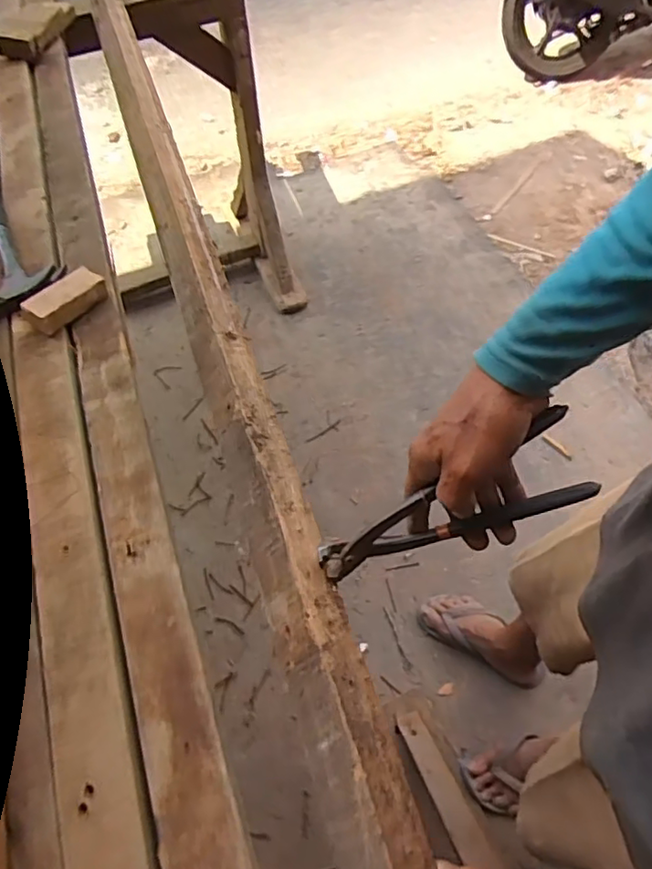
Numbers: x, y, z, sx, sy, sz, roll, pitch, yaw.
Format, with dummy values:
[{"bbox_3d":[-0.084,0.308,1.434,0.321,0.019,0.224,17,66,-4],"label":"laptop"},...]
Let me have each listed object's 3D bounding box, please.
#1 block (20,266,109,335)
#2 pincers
[{"bbox_3d":[-0.293,-0.154,0.668,0.092,0.030,0.041,-41,63,-20],"label":"block"},{"bbox_3d":[0.091,0.057,0.453,0.216,0.073,0.033,-23,54,13],"label":"pincers"}]

